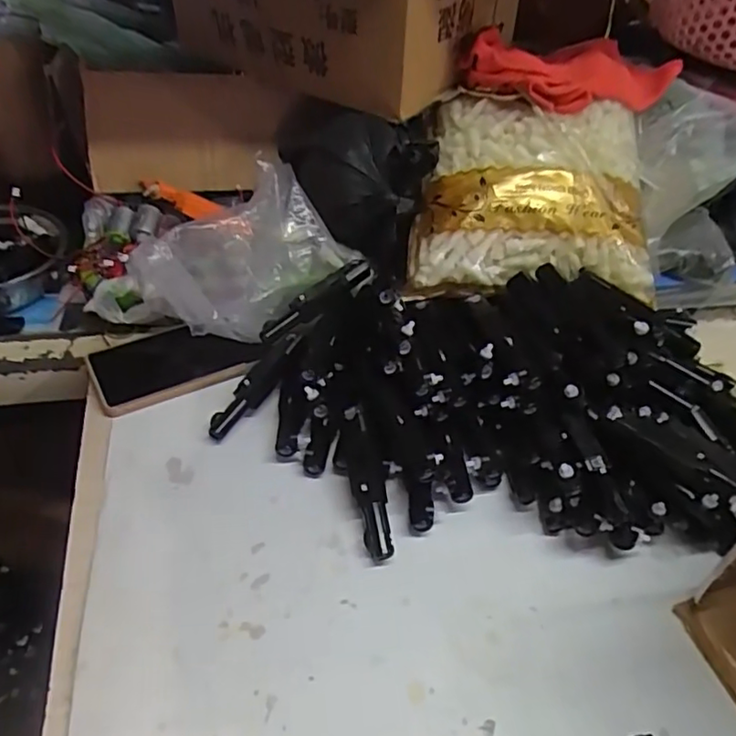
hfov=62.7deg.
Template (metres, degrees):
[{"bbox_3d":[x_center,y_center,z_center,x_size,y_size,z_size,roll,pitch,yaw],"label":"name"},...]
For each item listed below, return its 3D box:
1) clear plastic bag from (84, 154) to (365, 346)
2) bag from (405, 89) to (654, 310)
[{"bbox_3d":[-0.145,-0.113,0.572,0.251,0.110,0.177,-4,46,-12],"label":"clear plastic bag"},{"bbox_3d":[0.160,-0.158,0.565,0.222,0.127,0.157,11,45,2],"label":"bag"}]

